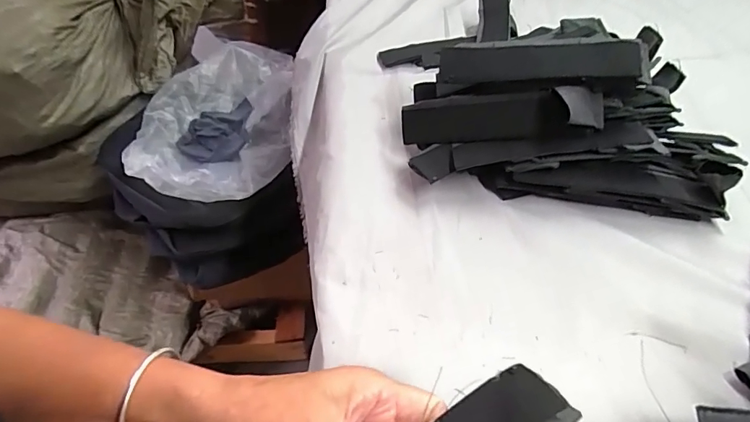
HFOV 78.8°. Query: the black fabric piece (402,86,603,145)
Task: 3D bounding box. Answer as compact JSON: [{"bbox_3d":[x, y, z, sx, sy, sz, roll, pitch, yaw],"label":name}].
[{"bbox_3d":[0.120,-0.093,0.459,0.195,0.046,0.030,-1,11,20],"label":"black fabric piece"}]

